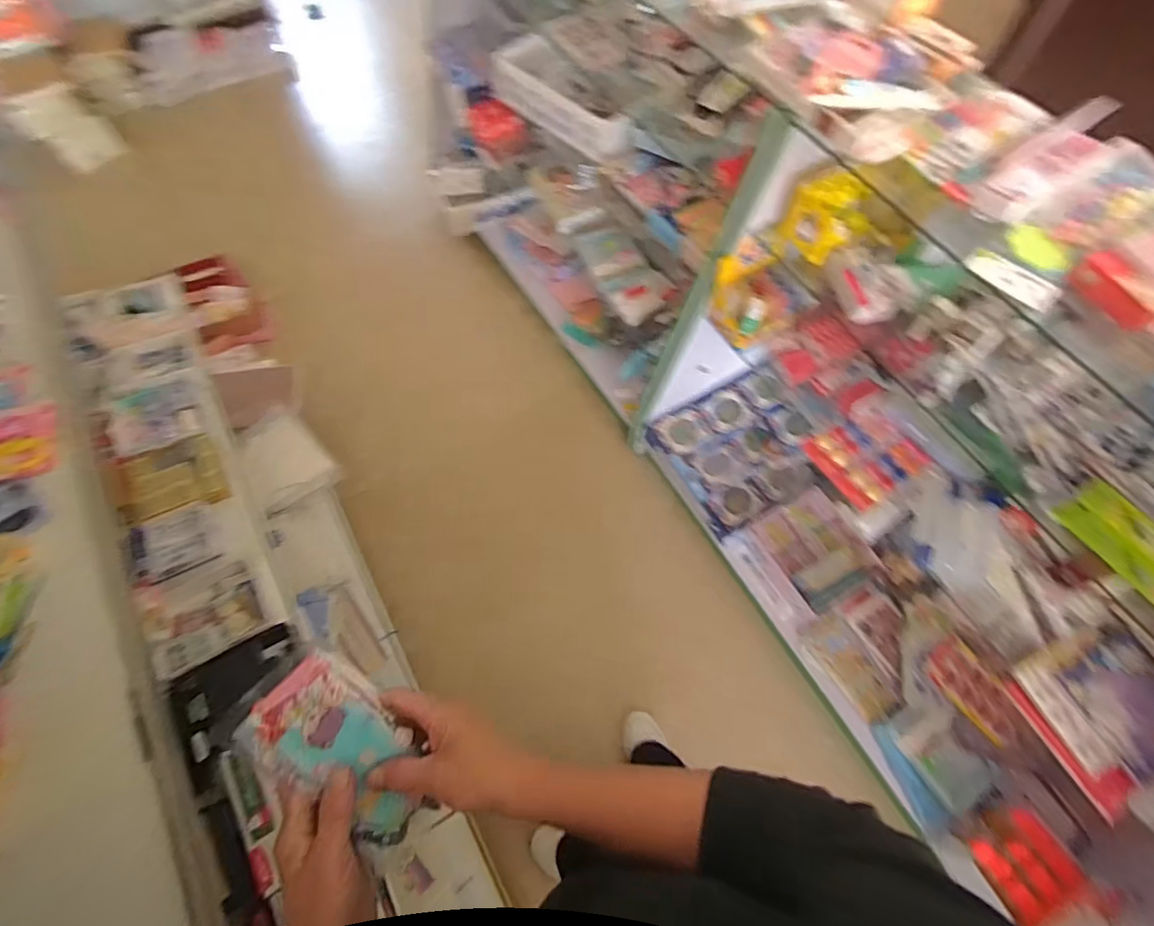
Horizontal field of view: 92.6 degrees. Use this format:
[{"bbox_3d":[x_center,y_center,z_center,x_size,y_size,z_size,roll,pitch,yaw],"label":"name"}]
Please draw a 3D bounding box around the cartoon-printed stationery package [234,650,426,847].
[{"bbox_3d":[-0.151,0.192,0.367,0.074,0.012,0.132,-42,103,-15],"label":"cartoon-printed stationery package"}]

